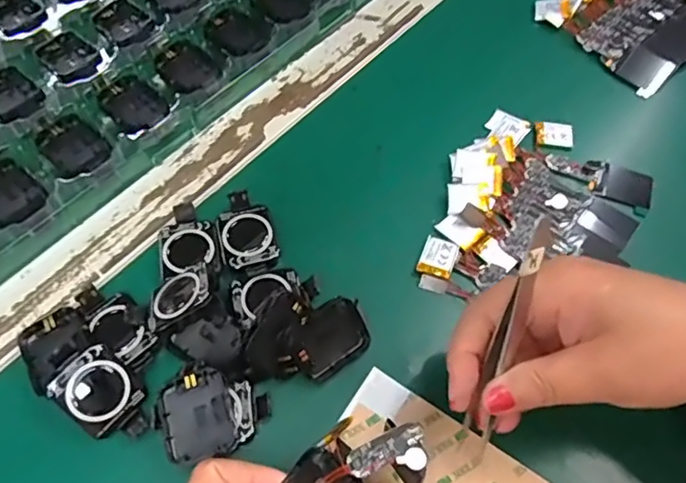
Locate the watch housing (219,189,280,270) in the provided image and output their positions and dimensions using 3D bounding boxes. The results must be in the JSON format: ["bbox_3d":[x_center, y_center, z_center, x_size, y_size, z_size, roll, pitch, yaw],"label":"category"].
[{"bbox_3d":[-0.057,-0.005,0.332,0.031,0.012,0.048,-16,64,-12],"label":"watch housing"}]

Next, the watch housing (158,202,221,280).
[{"bbox_3d":[-0.089,0.000,0.322,0.031,0.005,0.045,-11,63,-10],"label":"watch housing"}]

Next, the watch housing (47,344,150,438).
[{"bbox_3d":[-0.117,0.076,0.276,0.032,0.012,0.046,-44,103,-24],"label":"watch housing"}]

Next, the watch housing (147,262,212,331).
[{"bbox_3d":[-0.087,0.029,0.295,0.038,0.005,0.033,-30,43,6],"label":"watch housing"}]

